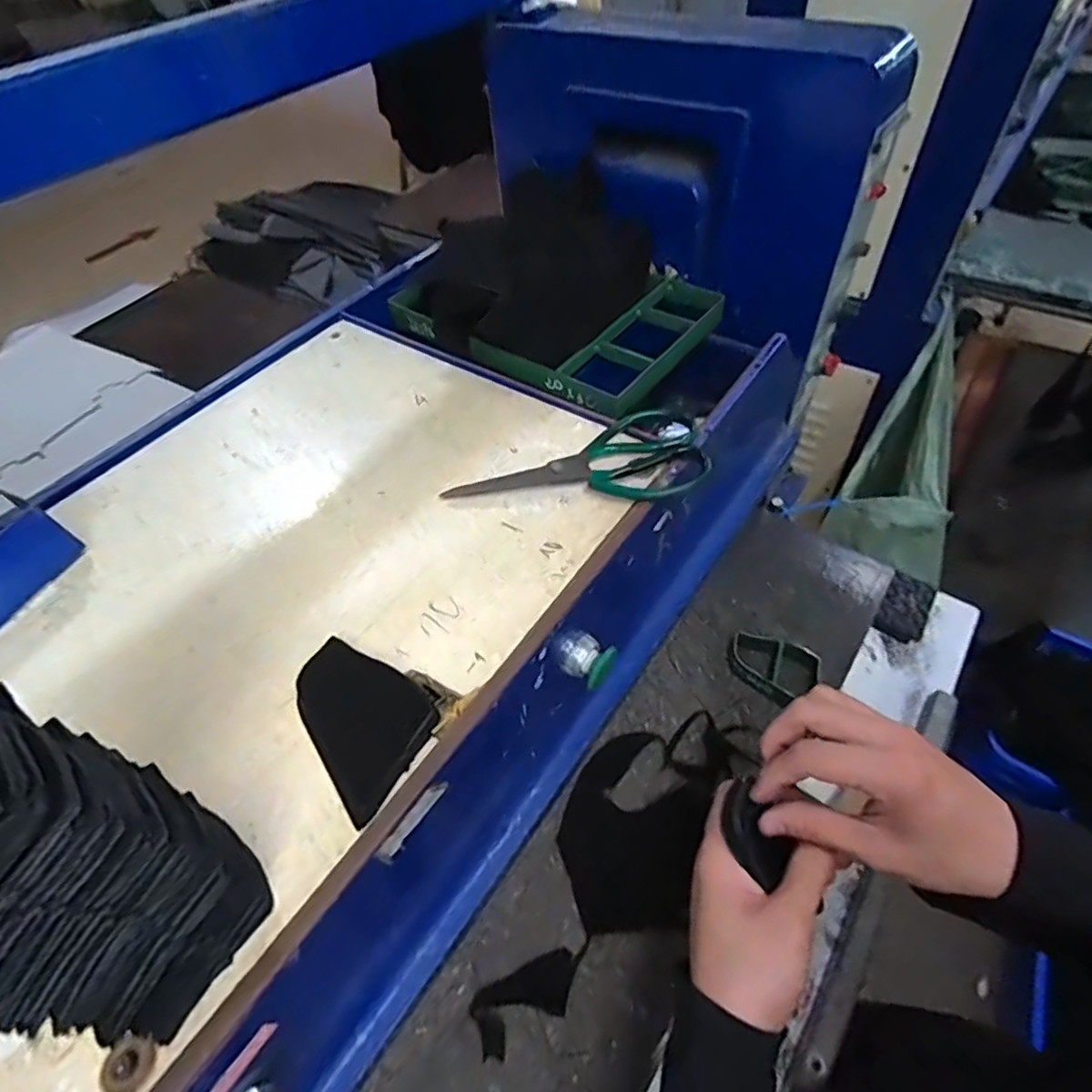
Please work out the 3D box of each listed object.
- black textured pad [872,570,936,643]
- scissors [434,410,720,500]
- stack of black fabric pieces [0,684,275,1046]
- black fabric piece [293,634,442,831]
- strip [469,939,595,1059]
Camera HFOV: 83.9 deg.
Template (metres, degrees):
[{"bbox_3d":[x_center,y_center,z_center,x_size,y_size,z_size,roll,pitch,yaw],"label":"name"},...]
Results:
[{"bbox_3d":[0.472,0.080,0.795,0.056,0.010,0.099,28,59,24],"label":"black textured pad"},{"bbox_3d":[0.021,-0.066,0.499,0.212,0.024,0.101,-8,52,-1],"label":"scissors"},{"bbox_3d":[-0.200,0.132,0.250,0.094,0.194,0.082,20,57,20],"label":"stack of black fabric pieces"},{"bbox_3d":[-0.114,0.104,0.378,0.069,0.005,0.106,-38,61,-18],"label":"black fabric piece"},{"bbox_3d":[-0.007,0.405,0.549,0.116,0.008,0.048,-22,54,-12],"label":"strip"}]

